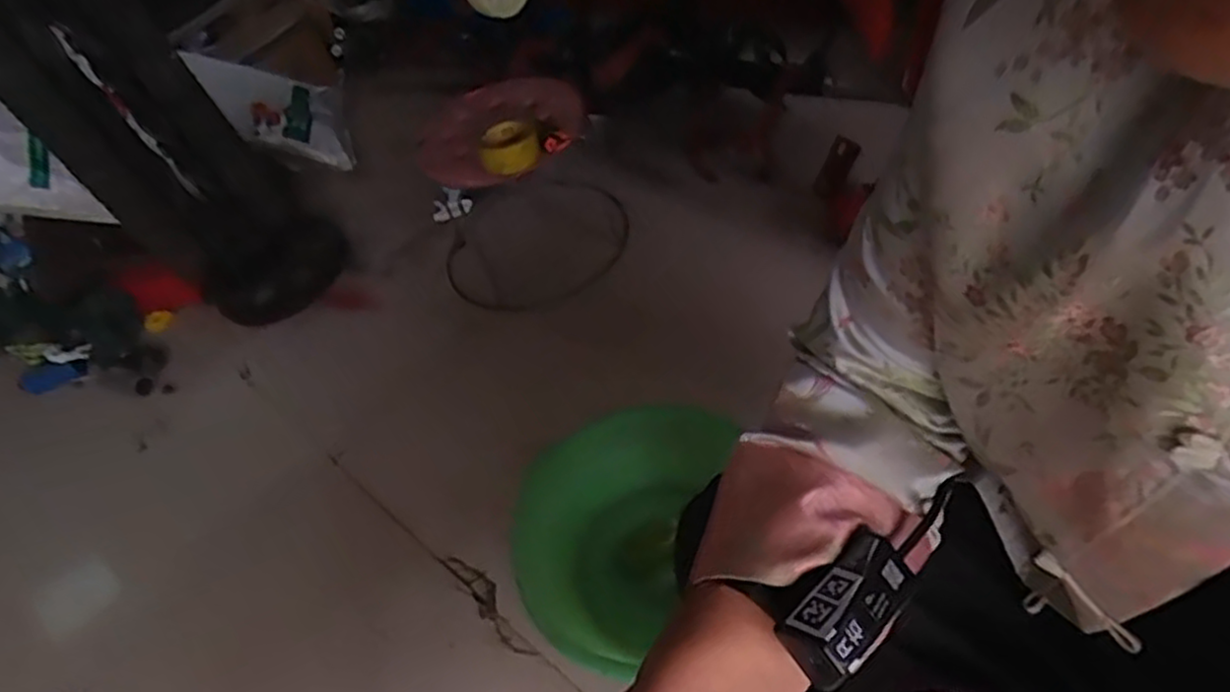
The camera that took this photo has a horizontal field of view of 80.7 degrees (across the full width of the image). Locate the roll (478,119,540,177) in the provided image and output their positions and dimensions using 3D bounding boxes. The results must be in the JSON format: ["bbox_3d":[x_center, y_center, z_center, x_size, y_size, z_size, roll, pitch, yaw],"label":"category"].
[{"bbox_3d":[-0.174,-0.325,1.182,0.097,0.058,0.107,-13,43,-6],"label":"roll"}]

